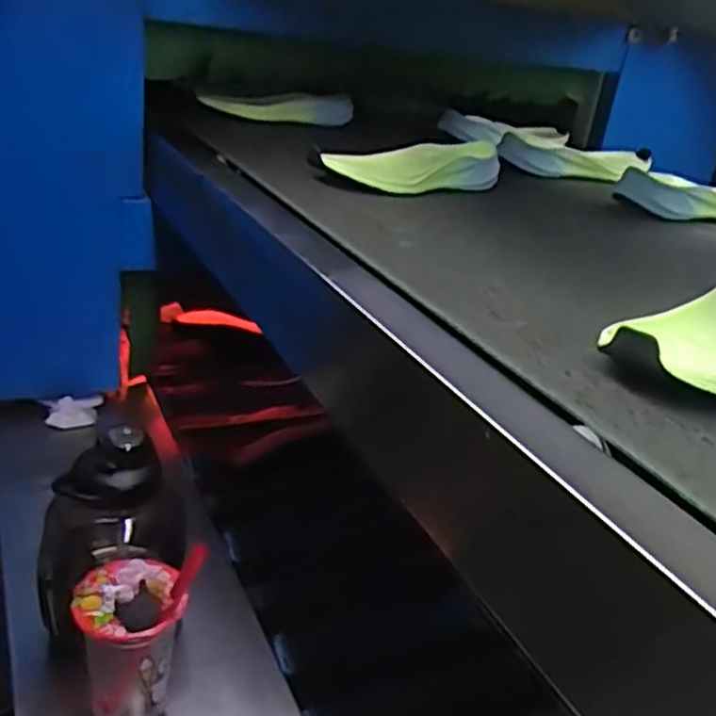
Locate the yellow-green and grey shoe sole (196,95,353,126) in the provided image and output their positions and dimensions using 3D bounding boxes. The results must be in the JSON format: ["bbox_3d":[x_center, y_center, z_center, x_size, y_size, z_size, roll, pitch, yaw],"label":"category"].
[{"bbox_3d":[-0.128,-0.406,1.218,0.237,0.055,0.075,5,25,-6],"label":"yellow-green and grey shoe sole"}]

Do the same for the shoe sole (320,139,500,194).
[{"bbox_3d":[0.060,-0.225,0.883,0.238,0.050,0.079,-10,29,-32],"label":"shoe sole"}]

